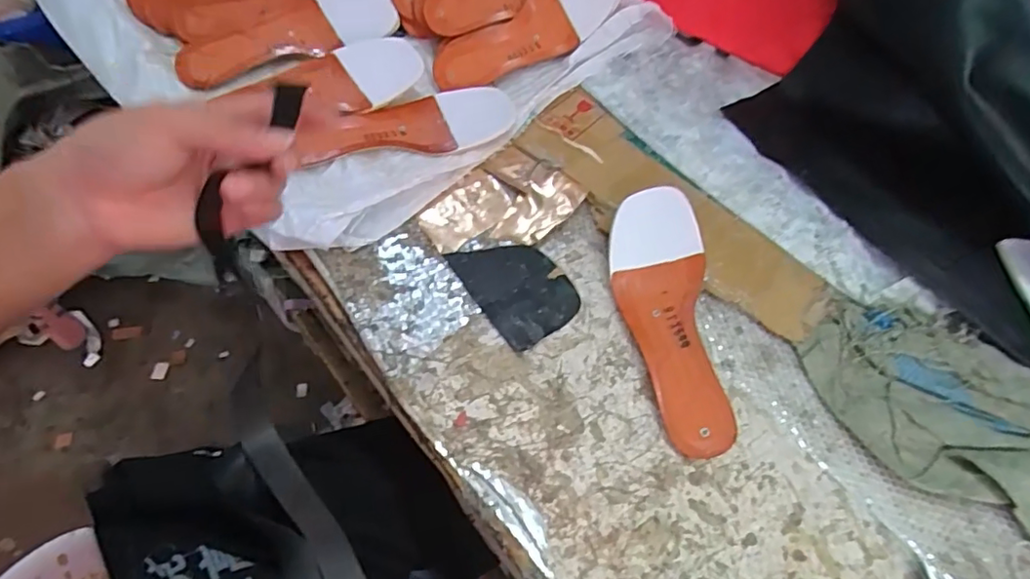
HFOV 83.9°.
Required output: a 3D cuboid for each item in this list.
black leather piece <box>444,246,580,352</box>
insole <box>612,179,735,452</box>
[{"bbox_3d":[0.001,-0.006,0.490,0.075,0.004,0.108,-33,66,-17],"label":"black leather piece"},{"bbox_3d":[0.123,0.019,0.462,0.077,0.032,0.217,1,59,-2],"label":"insole"}]

